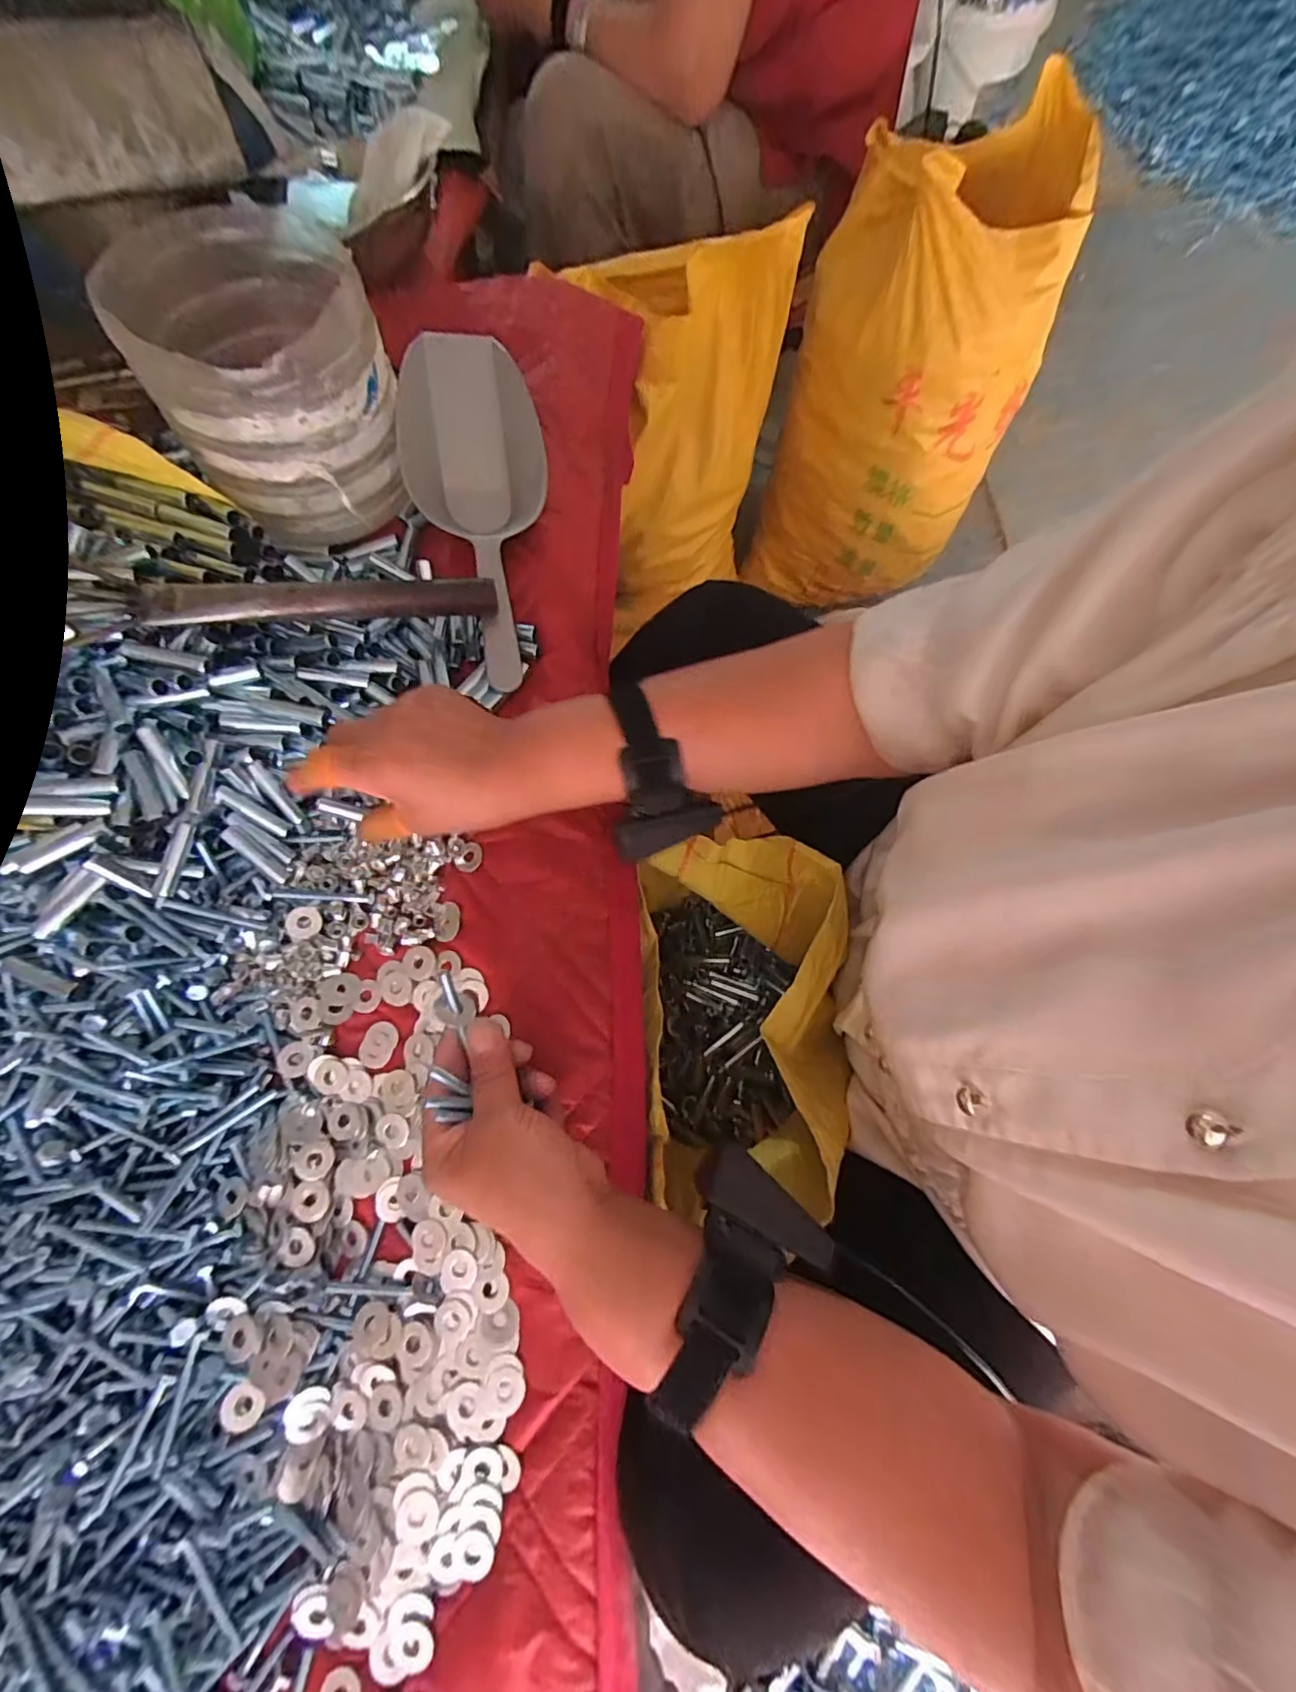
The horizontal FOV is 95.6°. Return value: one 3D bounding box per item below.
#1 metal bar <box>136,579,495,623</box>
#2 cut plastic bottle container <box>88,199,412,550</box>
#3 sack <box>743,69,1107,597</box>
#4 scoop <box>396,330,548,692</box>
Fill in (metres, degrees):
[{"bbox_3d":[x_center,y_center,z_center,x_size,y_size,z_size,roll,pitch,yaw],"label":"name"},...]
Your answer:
[{"bbox_3d":[-0.214,-0.167,0.399,0.215,0.011,0.024,-9,97,-18],"label":"metal bar"},{"bbox_3d":[-0.260,-0.330,0.425,0.147,0.134,0.147,-1,72,2],"label":"cut plastic bottle container"},{"bbox_3d":[0.319,-0.592,0.795,0.293,0.449,0.255,6,72,4],"label":"sack"},{"bbox_3d":[-0.128,-0.266,0.456,0.102,0.037,0.284,-8,86,0],"label":"scoop"}]

